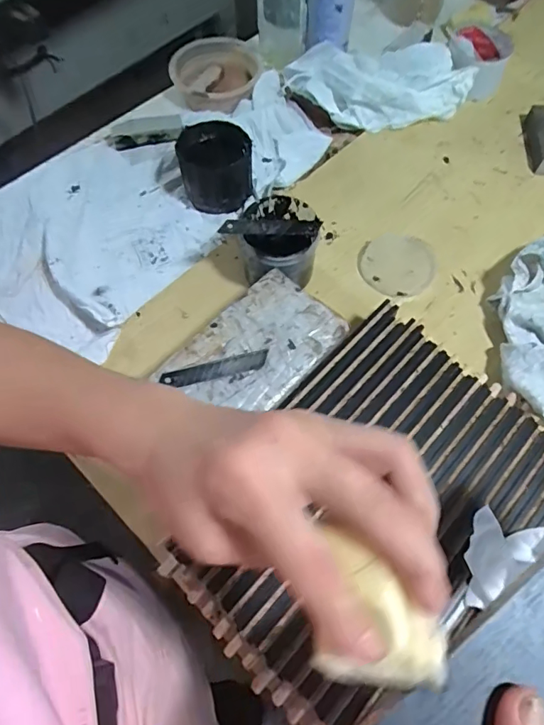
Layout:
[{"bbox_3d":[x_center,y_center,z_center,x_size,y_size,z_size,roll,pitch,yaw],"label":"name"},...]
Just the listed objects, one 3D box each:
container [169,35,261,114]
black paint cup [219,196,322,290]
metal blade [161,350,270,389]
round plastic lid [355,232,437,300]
[{"bbox_3d":[-0.073,-0.406,0.697,0.125,0.039,0.134,-1,65,2],"label":"container"},{"bbox_3d":[0.008,-0.123,0.522,0.085,0.080,0.081,-1,65,2],"label":"black paint cup"},{"bbox_3d":[-0.050,0.007,0.434,0.093,0.005,0.016,-13,65,-5],"label":"metal blade"},{"bbox_3d":[0.142,-0.111,0.556,0.082,0.011,0.085,-1,65,2],"label":"round plastic lid"}]

